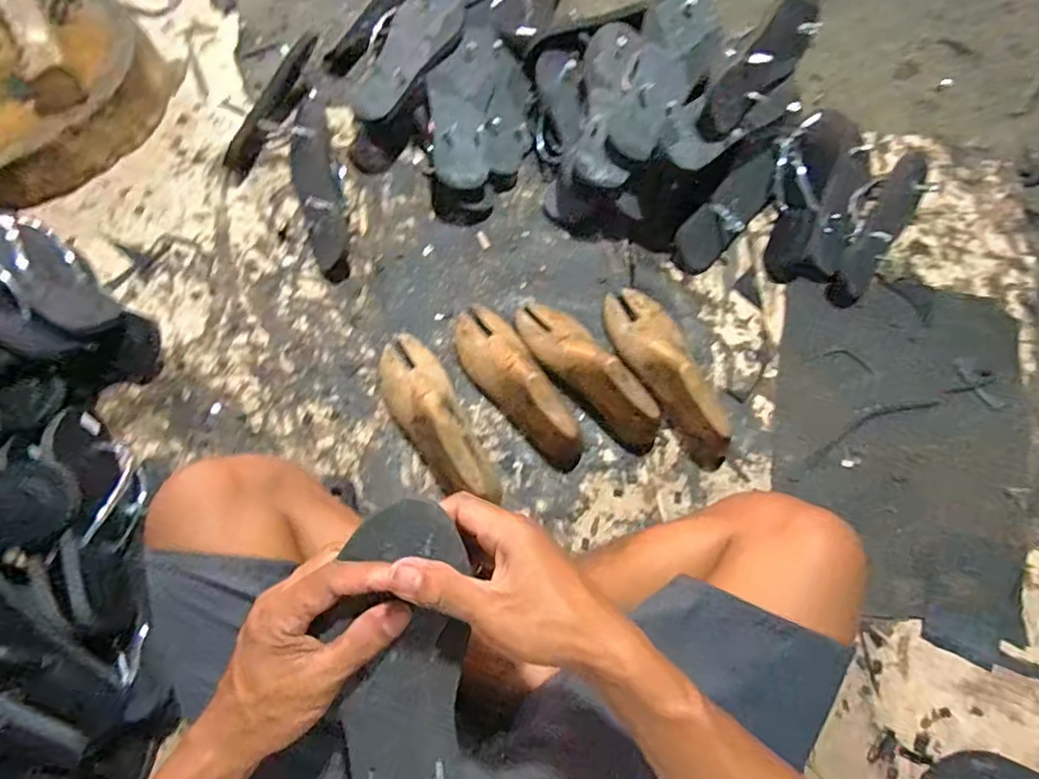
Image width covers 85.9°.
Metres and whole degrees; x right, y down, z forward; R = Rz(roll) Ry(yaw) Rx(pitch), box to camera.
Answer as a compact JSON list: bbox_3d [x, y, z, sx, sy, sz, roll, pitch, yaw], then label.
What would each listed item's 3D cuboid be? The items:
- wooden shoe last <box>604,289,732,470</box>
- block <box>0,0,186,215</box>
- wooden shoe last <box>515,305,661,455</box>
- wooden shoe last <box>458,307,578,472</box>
[{"bbox_3d":[0.191,-0.030,0.686,0.085,0.095,0.256,-27,75,-9],"label":"wooden shoe last"},{"bbox_3d":[-0.710,-0.427,0.787,0.306,0.130,0.342,33,75,9],"label":"block"},{"bbox_3d":[0.082,-0.025,0.687,0.078,0.081,0.239,-36,77,-11],"label":"wooden shoe last"},{"bbox_3d":[-0.008,-0.007,0.672,0.069,0.070,0.238,-30,76,-9],"label":"wooden shoe last"}]

